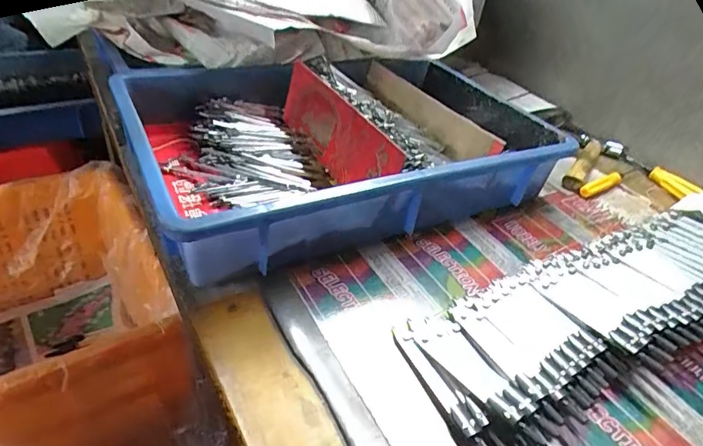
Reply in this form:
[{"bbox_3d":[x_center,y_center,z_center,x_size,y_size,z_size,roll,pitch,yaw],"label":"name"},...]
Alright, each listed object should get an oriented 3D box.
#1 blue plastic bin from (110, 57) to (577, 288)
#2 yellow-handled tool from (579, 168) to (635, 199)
[{"bbox_3d":[-0.010,-0.099,0.527,0.415,0.084,0.310,-14,42,-26],"label":"blue plastic bin"},{"bbox_3d":[0.324,-0.053,0.585,0.115,0.015,0.017,-21,46,-32],"label":"yellow-handled tool"}]

